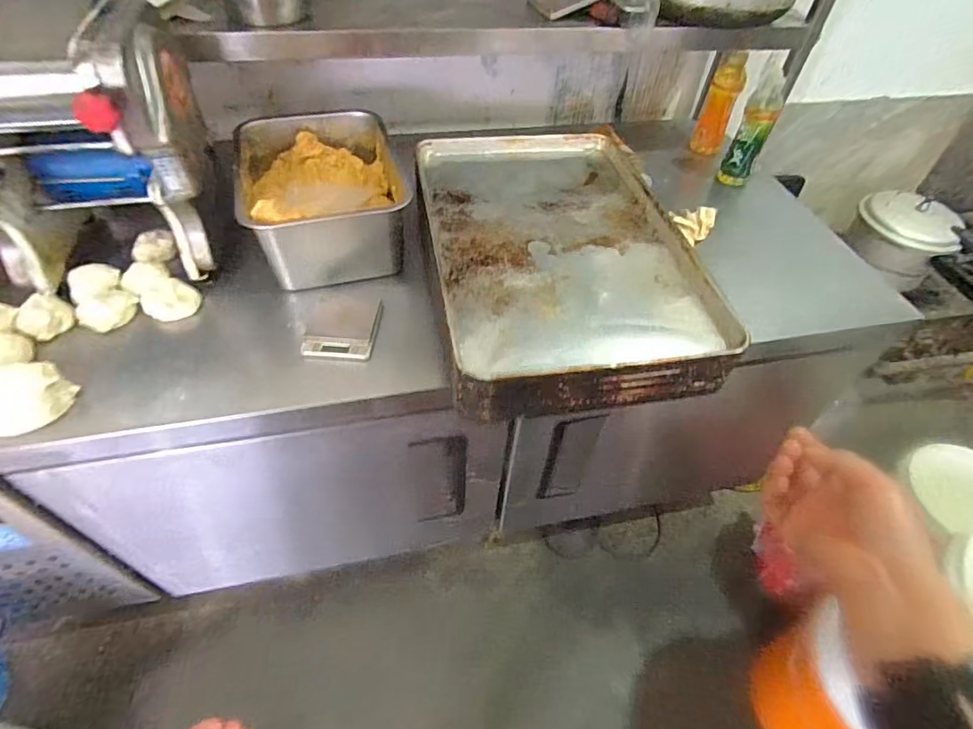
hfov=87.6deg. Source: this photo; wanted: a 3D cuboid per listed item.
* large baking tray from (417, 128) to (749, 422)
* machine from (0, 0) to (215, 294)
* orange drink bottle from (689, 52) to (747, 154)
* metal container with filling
[{"bbox_3d":[0.109,-0.199,0.860,0.405,0.078,0.612,-5,50,-10],"label":"large baking tray"},{"bbox_3d":[-0.600,-0.369,0.756,0.308,0.381,0.361,-8,51,-12],"label":"machine"},{"bbox_3d":[0.545,-0.602,1.185,0.073,0.204,0.068,23,51,14],"label":"orange drink bottle"},{"bbox_3d":[-0.292,-0.319,0.915,0.259,0.147,0.362,-11,51,-14],"label":"metal container with filling"}]

